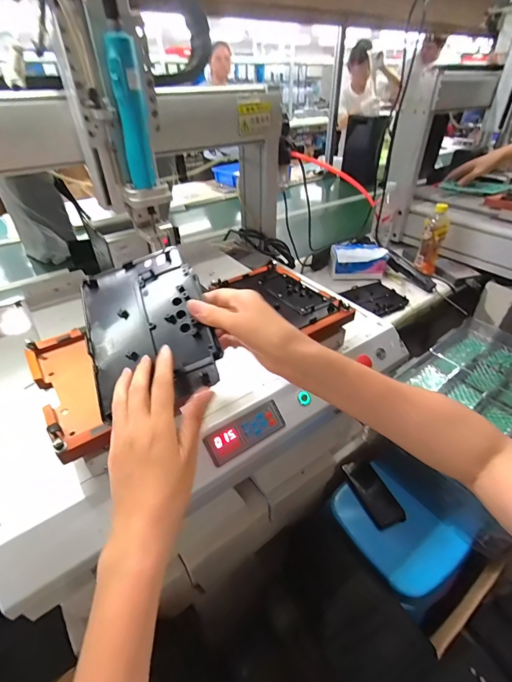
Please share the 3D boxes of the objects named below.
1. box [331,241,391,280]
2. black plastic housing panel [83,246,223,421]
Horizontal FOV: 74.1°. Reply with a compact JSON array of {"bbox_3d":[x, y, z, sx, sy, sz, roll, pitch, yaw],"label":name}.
[{"bbox_3d":[0.322,-0.252,1.066,0.166,0.078,0.108,3,38,4],"label":"box"},{"bbox_3d":[-0.124,-0.019,0.389,0.136,0.013,0.183,-20,67,-3],"label":"black plastic housing panel"}]

